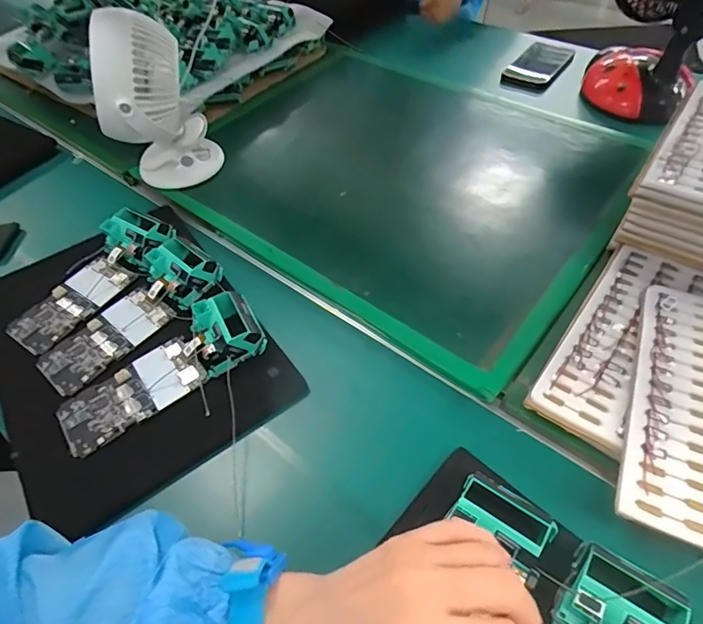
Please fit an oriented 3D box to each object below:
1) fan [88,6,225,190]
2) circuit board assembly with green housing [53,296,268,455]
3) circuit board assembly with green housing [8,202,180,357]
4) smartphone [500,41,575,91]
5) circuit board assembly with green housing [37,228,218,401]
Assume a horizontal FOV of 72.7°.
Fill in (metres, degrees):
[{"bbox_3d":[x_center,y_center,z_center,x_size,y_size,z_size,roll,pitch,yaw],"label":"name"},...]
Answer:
[{"bbox_3d":[-0.233,-0.238,0.573,0.122,0.205,0.109,-16,52,-11],"label":"fan"},{"bbox_3d":[-0.182,0.050,0.456,0.199,0.035,0.069,-30,56,-21],"label":"circuit board assembly with green housing"},{"bbox_3d":[-0.290,-0.046,0.531,0.080,0.046,0.197,29,57,23],"label":"circuit board assembly with green housing"},{"bbox_3d":[0.325,-0.432,0.839,0.088,0.019,0.170,29,57,23],"label":"smartphone"},{"bbox_3d":[-0.238,-0.006,0.506,0.085,0.040,0.198,33,59,25],"label":"circuit board assembly with green housing"}]

